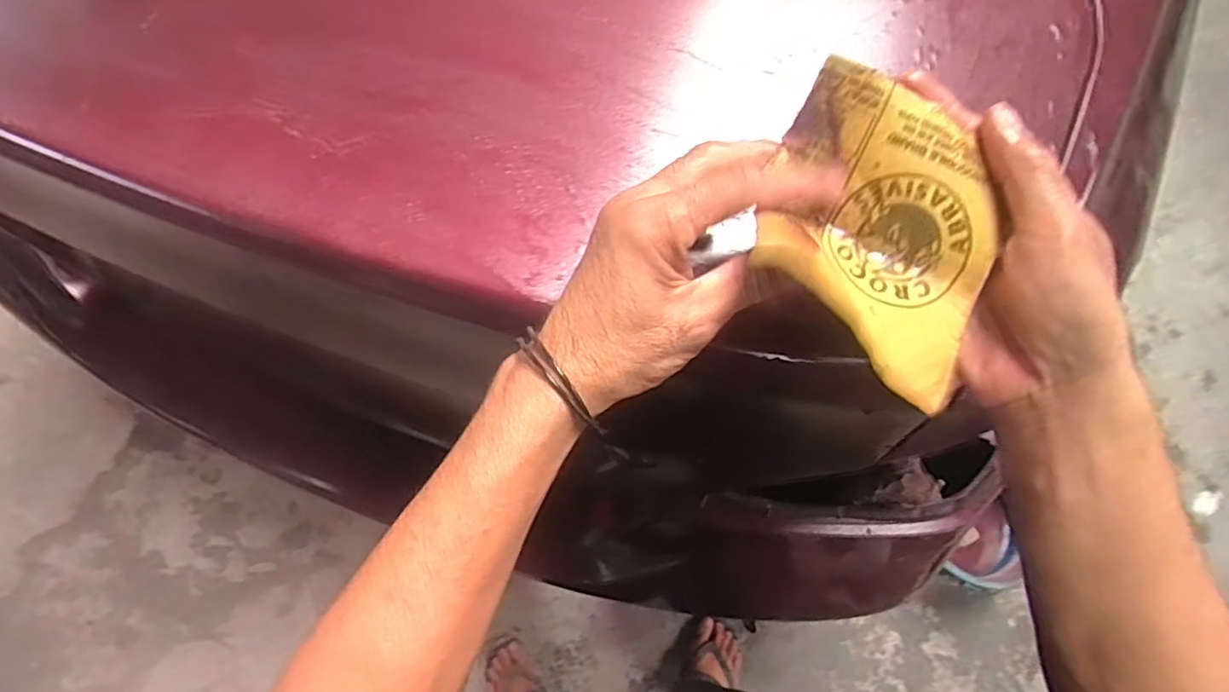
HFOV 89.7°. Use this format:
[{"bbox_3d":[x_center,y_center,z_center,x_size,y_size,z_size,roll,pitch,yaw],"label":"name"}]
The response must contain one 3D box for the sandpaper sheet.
[{"bbox_3d":[0.123,-0.050,0.282,0.106,0.049,0.123,22,71,8],"label":"sandpaper sheet"}]

